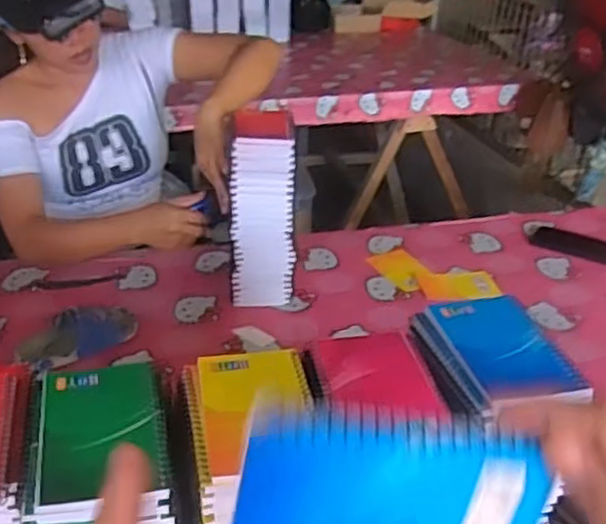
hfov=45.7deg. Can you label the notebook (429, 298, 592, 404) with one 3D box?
[{"bbox_3d":[0.160,0.065,0.574,0.081,0.011,0.134,-5,29,-11],"label":"notebook"}]

